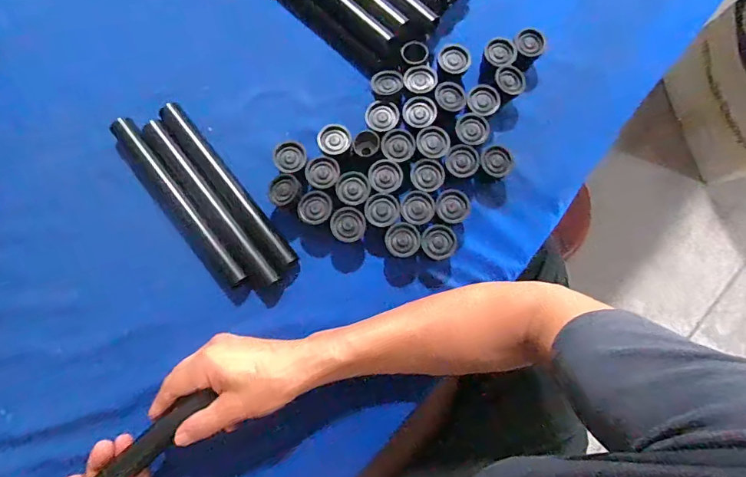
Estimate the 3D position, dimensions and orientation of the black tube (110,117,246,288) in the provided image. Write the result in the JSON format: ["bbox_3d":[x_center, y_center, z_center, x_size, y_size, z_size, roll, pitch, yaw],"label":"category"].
[{"bbox_3d":[-0.206,-0.038,0.460,0.025,0.024,0.217,-37,83,-7],"label":"black tube"}]

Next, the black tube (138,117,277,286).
[{"bbox_3d":[-0.175,-0.036,0.463,0.027,0.021,0.218,-38,83,-7],"label":"black tube"}]

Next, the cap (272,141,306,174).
[{"bbox_3d":[-0.088,-0.082,0.464,0.033,0.034,0.034,0,80,-1],"label":"cap"}]

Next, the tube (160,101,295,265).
[{"bbox_3d":[-0.156,-0.058,0.466,0.023,0.021,0.218,-38,83,-7],"label":"tube"}]

